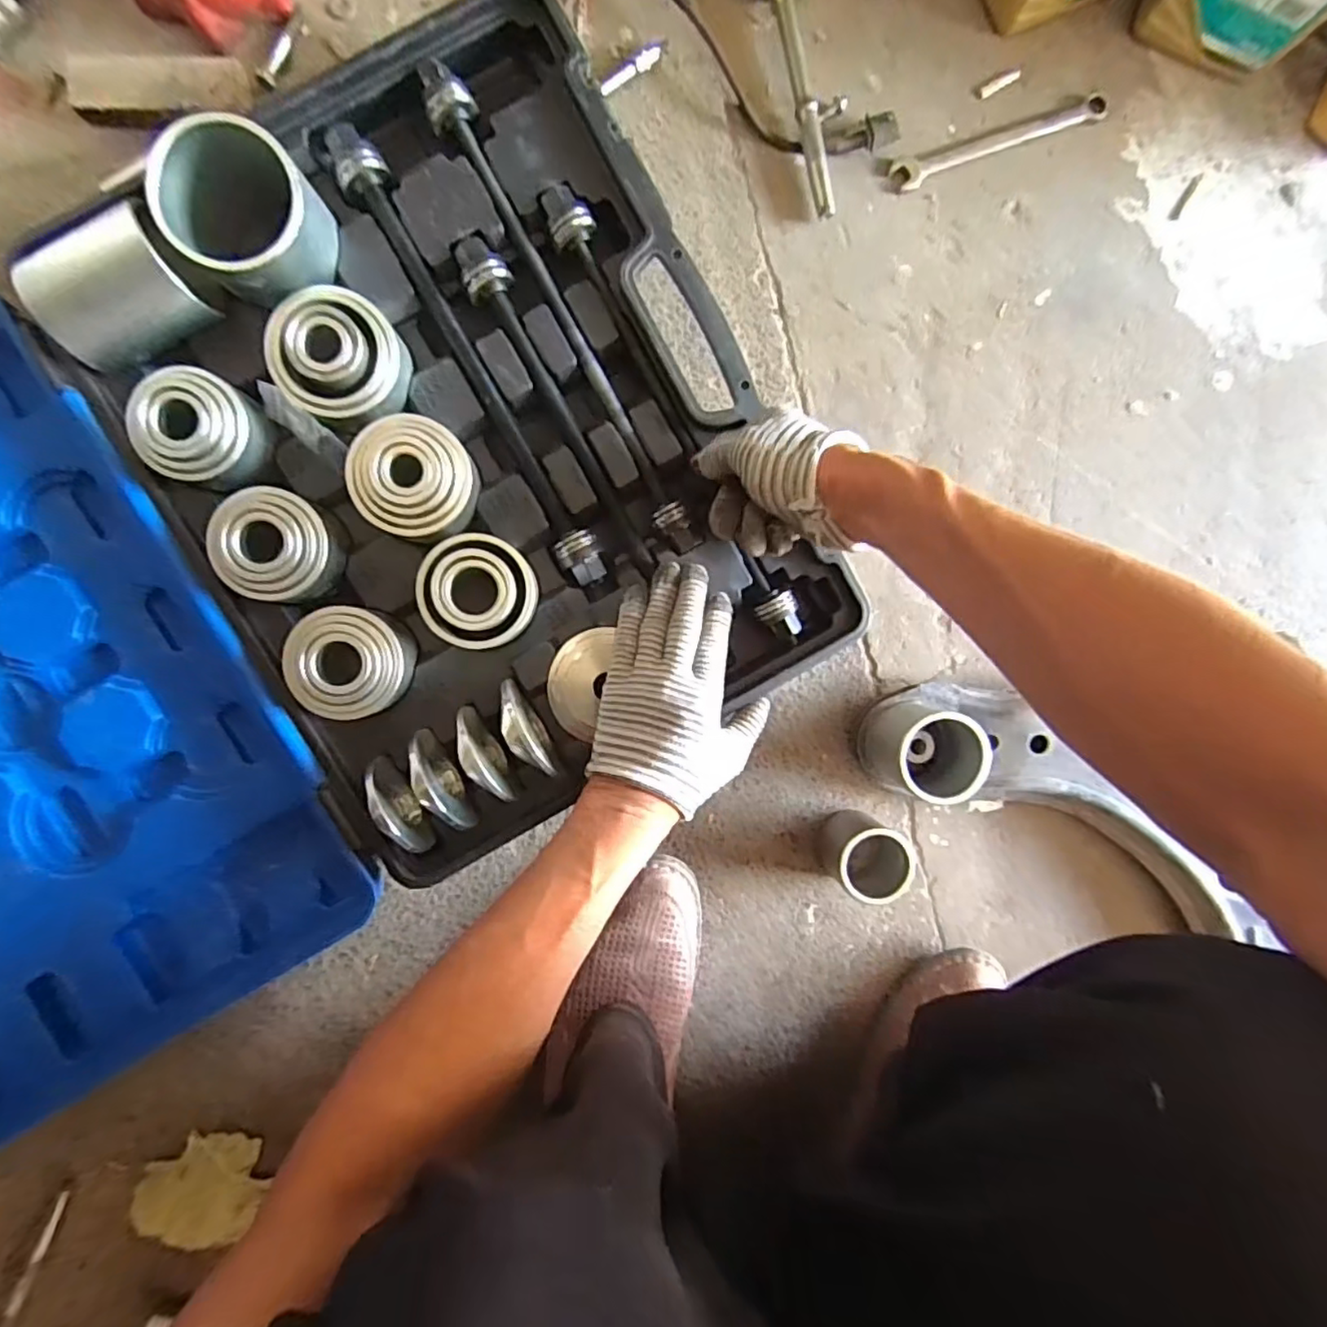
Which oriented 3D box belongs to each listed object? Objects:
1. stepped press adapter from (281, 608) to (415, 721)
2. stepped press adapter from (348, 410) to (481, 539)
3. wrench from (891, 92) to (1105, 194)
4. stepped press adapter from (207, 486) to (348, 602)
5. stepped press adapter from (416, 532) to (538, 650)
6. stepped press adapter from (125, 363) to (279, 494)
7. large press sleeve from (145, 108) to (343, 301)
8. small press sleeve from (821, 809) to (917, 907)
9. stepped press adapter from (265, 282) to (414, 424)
[{"bbox_3d":[-0.211,0.000,0.433,0.071,0.044,0.072,3,92,-5],"label":"stepped press adapter"},{"bbox_3d":[-0.169,-0.124,0.431,0.077,0.046,0.079,-44,95,-2],"label":"stepped press adapter"},{"bbox_3d":[0.272,-0.419,0.512,0.185,0.004,0.024,-20,94,-4],"label":"wrench"},{"bbox_3d":[-0.256,-0.078,0.430,0.072,0.054,0.073,3,92,-5],"label":"stepped press adapter"},{"bbox_3d":[-0.129,-0.050,0.446,0.073,0.041,0.076,-2,92,-5],"label":"stepped press adapter"},{"bbox_3d":[-0.299,-0.151,0.419,0.062,0.052,0.071,29,90,-5],"label":"stepped press adapter"},{"bbox_3d":[-0.260,-0.280,0.402,0.084,0.062,0.084,0,92,-5],"label":"large press sleeve"},{"bbox_3d":[0.156,0.150,0.499,0.057,0.059,0.056,27,90,-5],"label":"small press sleeve"},{"bbox_3d":[-0.216,-0.202,0.418,0.080,0.045,0.077,0,92,-5],"label":"stepped press adapter"}]

